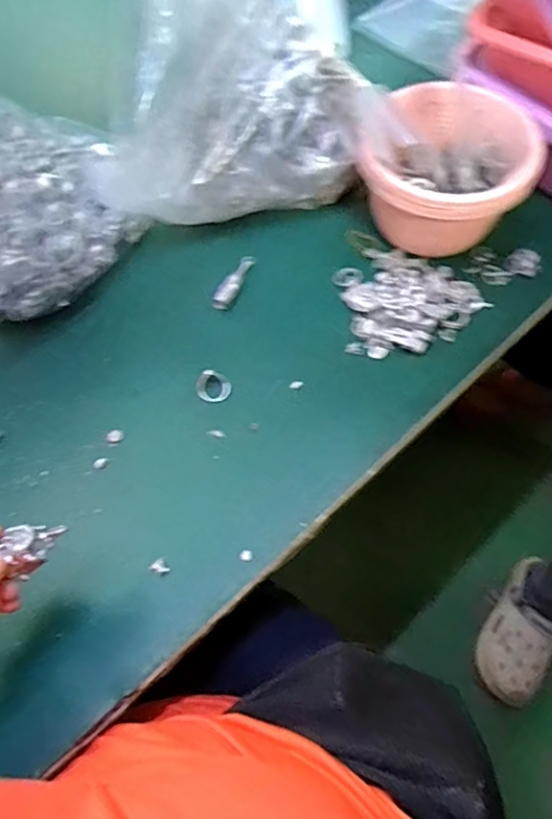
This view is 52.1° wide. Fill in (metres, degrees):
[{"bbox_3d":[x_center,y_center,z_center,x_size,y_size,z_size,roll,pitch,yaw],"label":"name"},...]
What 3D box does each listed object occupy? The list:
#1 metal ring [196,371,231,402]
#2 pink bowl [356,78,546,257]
[{"bbox_3d":[-0.053,-0.020,0.476,0.028,0.014,0.024,-14,63,-5],"label":"metal ring"},{"bbox_3d":[0.145,-0.210,0.503,0.141,0.108,0.133,-1,63,2],"label":"pink bowl"}]

